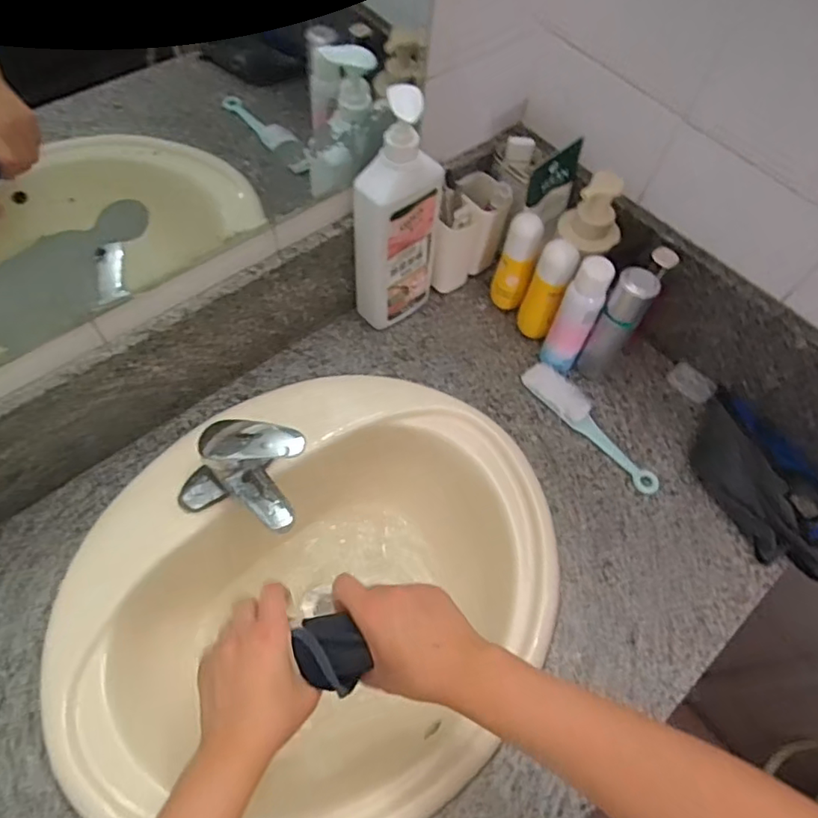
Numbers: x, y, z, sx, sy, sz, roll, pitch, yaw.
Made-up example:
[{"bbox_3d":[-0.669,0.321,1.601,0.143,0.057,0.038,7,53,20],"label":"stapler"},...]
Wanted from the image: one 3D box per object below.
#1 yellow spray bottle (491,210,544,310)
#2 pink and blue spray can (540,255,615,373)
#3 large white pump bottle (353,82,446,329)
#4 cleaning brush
[{"bbox_3d":[0.137,-0.180,0.754,0.047,0.147,0.046,14,61,4],"label":"yellow spray bottle"},{"bbox_3d":[0.199,-0.108,0.702,0.045,0.162,0.046,2,61,-3],"label":"pink and blue spray can"},{"bbox_3d":[-0.012,-0.216,0.673,0.059,0.299,0.098,40,66,17],"label":"large white pump bottle"},{"bbox_3d":[0.220,0.019,0.712,0.040,0.023,0.206,-35,69,-21],"label":"cleaning brush"}]

